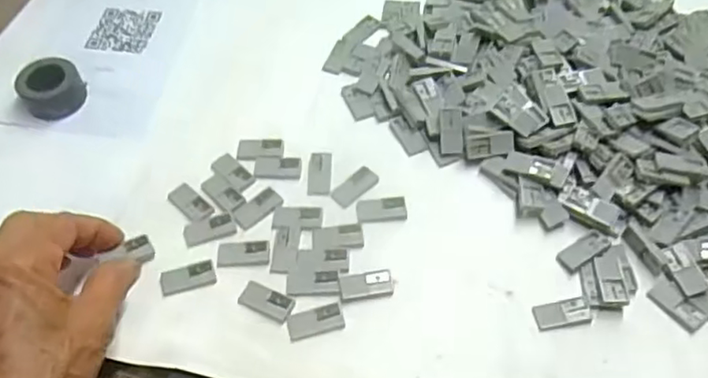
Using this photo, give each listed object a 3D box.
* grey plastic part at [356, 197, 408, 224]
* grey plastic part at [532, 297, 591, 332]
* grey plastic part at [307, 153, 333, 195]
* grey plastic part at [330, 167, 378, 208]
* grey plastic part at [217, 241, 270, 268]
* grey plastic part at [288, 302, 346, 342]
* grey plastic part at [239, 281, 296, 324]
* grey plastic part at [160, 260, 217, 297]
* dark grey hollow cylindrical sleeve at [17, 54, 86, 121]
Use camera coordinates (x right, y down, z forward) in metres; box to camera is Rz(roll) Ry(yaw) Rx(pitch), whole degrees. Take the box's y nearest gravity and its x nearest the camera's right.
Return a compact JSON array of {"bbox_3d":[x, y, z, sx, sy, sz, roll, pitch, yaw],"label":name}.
[{"bbox_3d":[0.016,0.011,0.357,0.028,0.004,0.015,-5,55,-3],"label":"grey plastic part"},{"bbox_3d":[0.108,0.064,0.322,0.029,0.004,0.013,-10,55,-6],"label":"grey plastic part"},{"bbox_3d":[-0.021,-0.010,0.373,0.014,0.004,0.031,0,54,1],"label":"grey plastic part"},{"bbox_3d":[0.001,-0.002,0.367,0.030,0.004,0.015,-38,62,-23],"label":"grey plastic part"},{"bbox_3d":[-0.061,0.035,0.341,0.028,0.004,0.015,-4,54,-2],"label":"grey plastic part"},{"bbox_3d":[-0.019,0.067,0.316,0.029,0.004,0.014,-15,56,-9],"label":"grey plastic part"},{"bbox_3d":[-0.046,0.058,0.323,0.029,0.004,0.015,22,58,16],"label":"grey plastic part"},{"bbox_3d":[-0.089,0.047,0.331,0.028,0.004,0.014,-17,56,-10],"label":"grey plastic part"},{"bbox_3d":[-0.191,-0.064,0.394,0.036,0.023,0.036,-1,54,1],"label":"dark grey hollow cylindrical sleeve"}]

